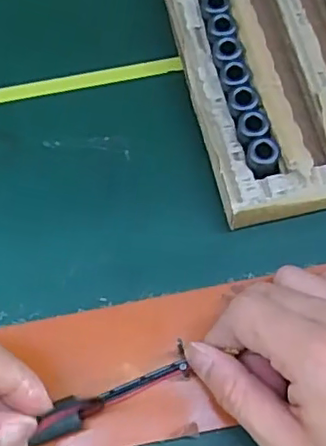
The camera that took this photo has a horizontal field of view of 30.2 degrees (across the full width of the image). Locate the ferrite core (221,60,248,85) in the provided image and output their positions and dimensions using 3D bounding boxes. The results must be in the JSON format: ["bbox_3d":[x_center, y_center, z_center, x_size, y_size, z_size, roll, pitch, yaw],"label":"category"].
[{"bbox_3d":[0.042,-0.085,0.353,0.014,0.012,0.017,-16,70,-5],"label":"ferrite core"}]

